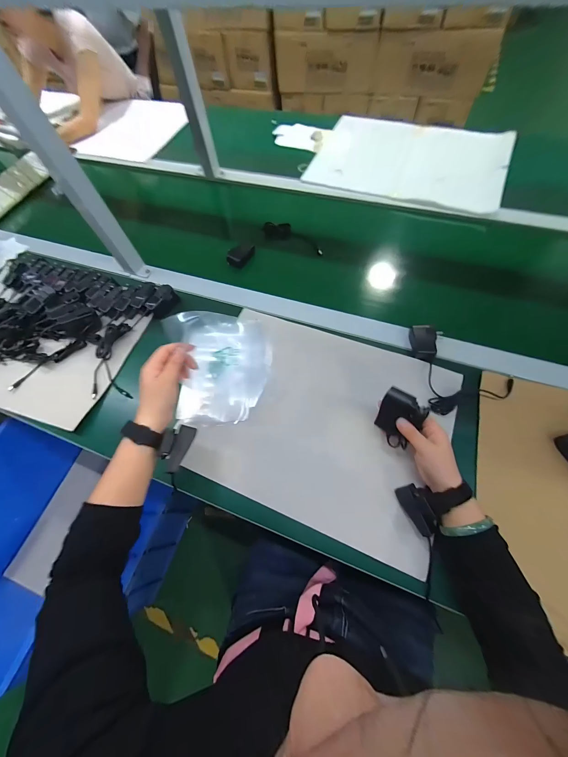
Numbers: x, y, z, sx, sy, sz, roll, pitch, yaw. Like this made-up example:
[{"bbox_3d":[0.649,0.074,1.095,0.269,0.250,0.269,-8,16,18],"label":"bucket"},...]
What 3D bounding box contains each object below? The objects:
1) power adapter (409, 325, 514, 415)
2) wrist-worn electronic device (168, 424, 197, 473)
[{"bbox_3d":[0.336,-0.024,0.517,0.149,0.040,0.179,-5,65,1],"label":"power adapter"},{"bbox_3d":[-0.154,0.103,0.401,0.025,0.013,0.068,29,58,-22],"label":"wrist-worn electronic device"}]

